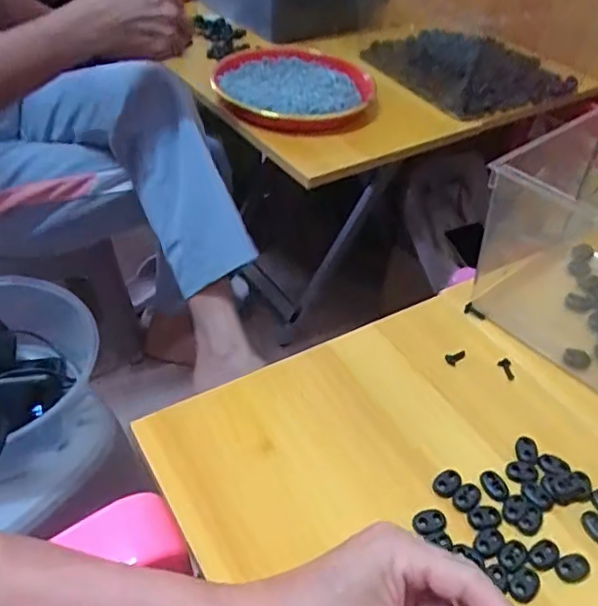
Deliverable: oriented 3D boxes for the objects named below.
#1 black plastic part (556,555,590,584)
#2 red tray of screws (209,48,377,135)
[{"bbox_3d":[0.170,0.163,0.376,0.023,0.004,0.016,-15,46,-22],"label":"black plastic part"},{"bbox_3d":[-0.017,-0.305,0.847,0.201,0.040,0.234,-7,43,-14],"label":"red tray of screws"}]

